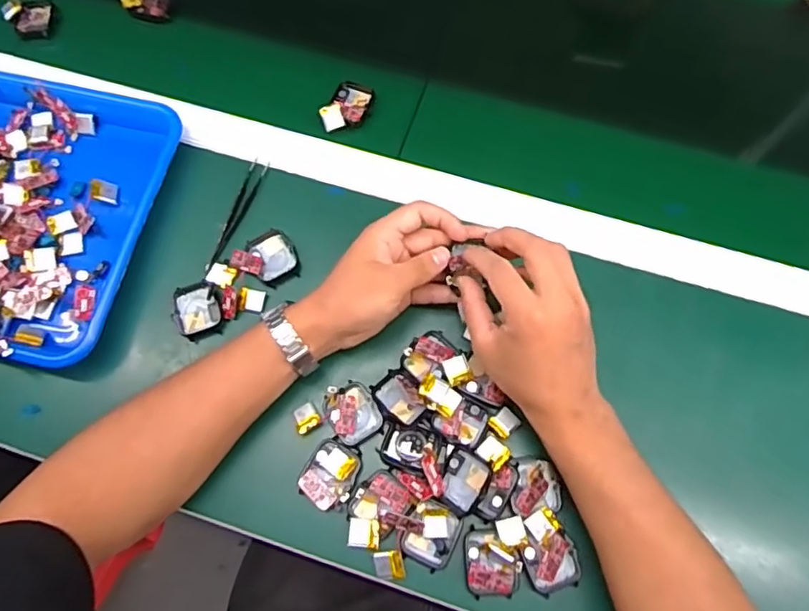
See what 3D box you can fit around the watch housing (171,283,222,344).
[{"bbox_3d":[-0.173,0.005,0.484,0.040,0.014,0.046,-8,71,-1],"label":"watch housing"}]

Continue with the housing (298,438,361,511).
[{"bbox_3d":[-0.057,0.130,0.440,0.039,0.014,0.049,18,73,7],"label":"housing"}]

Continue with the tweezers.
[{"bbox_3d":[-0.149,-0.079,0.512,0.017,0.007,0.116,16,72,7],"label":"tweezers"}]

